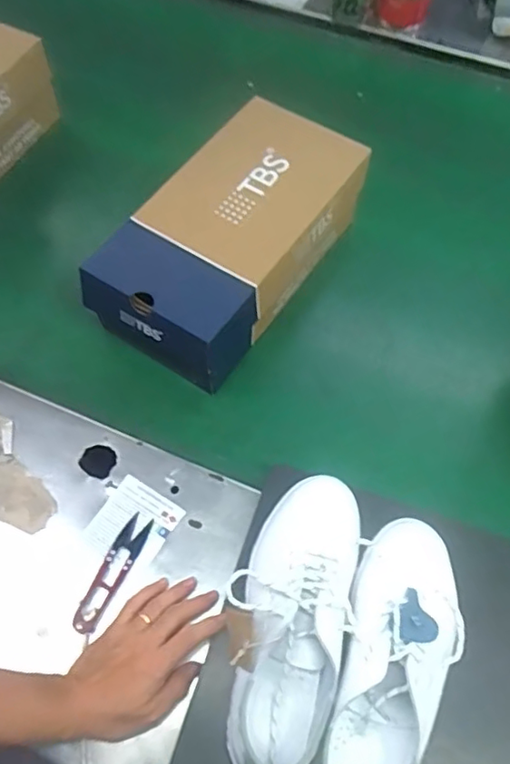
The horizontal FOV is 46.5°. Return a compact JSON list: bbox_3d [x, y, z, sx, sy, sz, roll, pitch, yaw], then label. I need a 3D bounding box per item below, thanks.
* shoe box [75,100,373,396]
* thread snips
[{"bbox_3d":[-0.029,-0.161,0.708,0.181,0.145,0.323,29,65,13],"label":"shoe box"},{"bbox_3d":[-0.139,0.187,0.581,0.026,0.009,0.118,23,64,10],"label":"thread snips"}]

